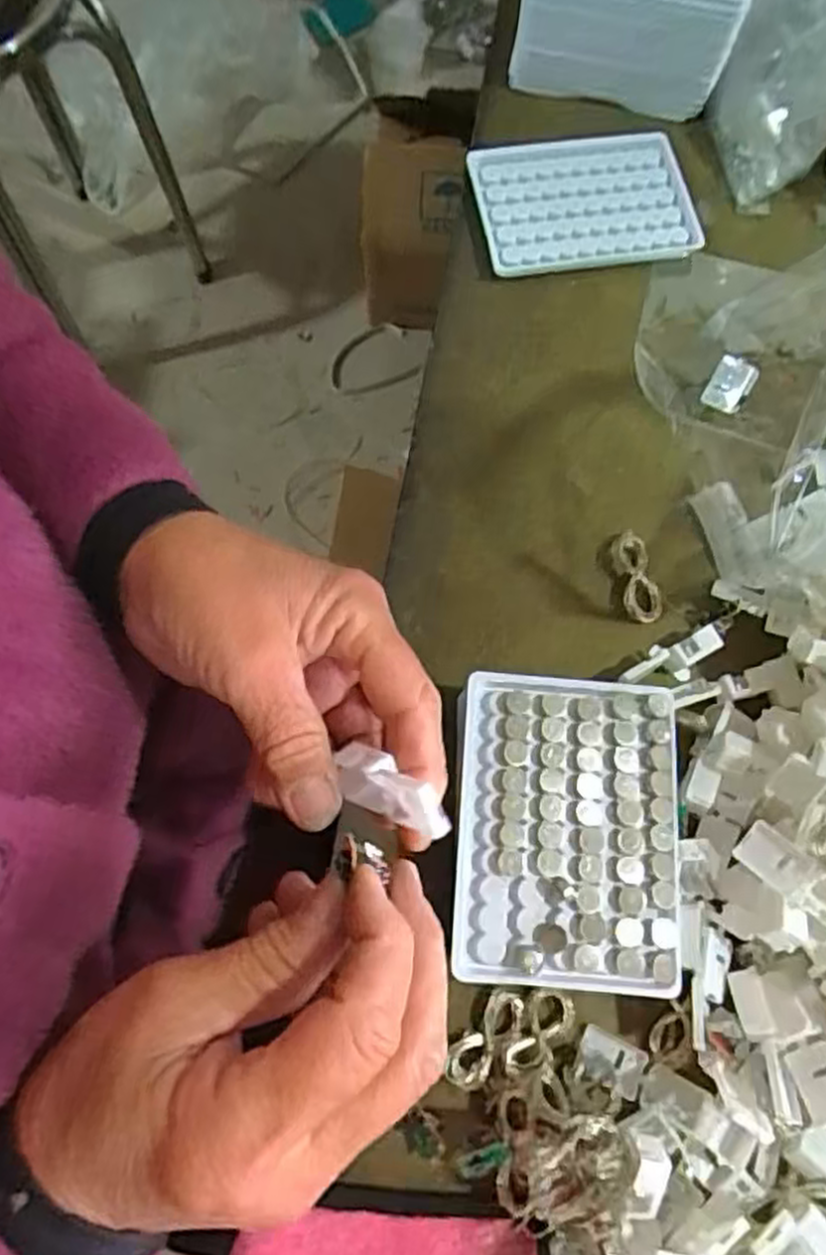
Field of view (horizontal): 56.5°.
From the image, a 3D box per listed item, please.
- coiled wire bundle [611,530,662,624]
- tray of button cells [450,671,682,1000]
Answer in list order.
[{"bbox_3d":[0.117,-0.027,0.404,0.019,0.007,0.050,-13,73,-5],"label":"coiled wire bundle"},{"bbox_3d":[0.068,0.087,0.337,0.094,0.008,0.130,4,73,4],"label":"tray of button cells"}]

